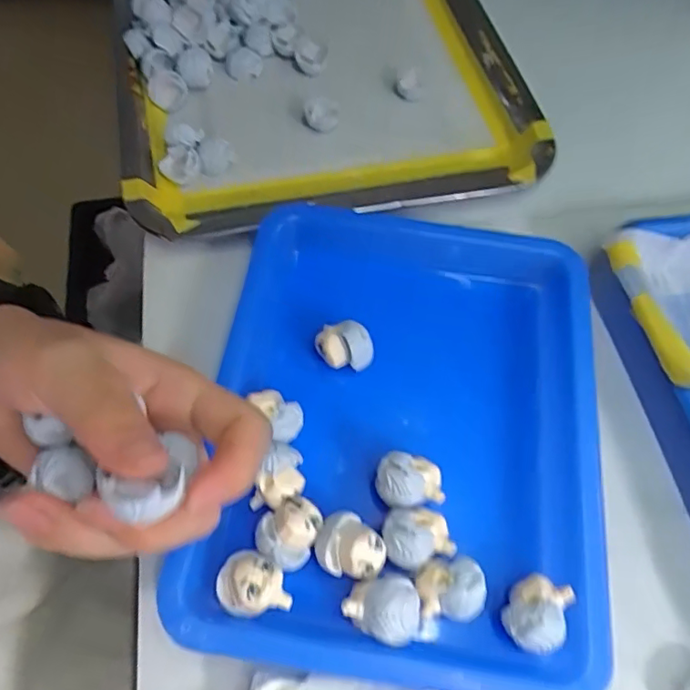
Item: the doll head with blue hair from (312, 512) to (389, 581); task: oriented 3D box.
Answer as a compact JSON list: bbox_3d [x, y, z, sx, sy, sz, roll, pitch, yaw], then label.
[{"bbox_3d":[0.002,0.086,0.232,0.028,0.025,0.024,26,64,12],"label":"doll head with blue hair"}]

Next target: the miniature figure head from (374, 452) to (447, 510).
[{"bbox_3d":[0.028,0.062,0.247,0.028,0.025,0.022,-6,62,-5],"label":"miniature figure head"}]

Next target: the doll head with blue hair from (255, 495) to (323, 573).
[{"bbox_3d":[-0.023,0.078,0.232,0.024,0.020,0.027,35,66,16],"label":"doll head with blue hair"}]

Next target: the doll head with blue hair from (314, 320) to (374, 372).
[{"bbox_3d":[-0.001,0.002,0.275,0.020,0.024,0.027,-36,68,-19],"label":"doll head with blue hair"}]

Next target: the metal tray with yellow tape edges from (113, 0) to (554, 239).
[{"bbox_3d":[-0.035,-0.230,0.391,0.253,0.041,0.359,-14,63,-9],"label":"metal tray with yellow tape edges"}]

